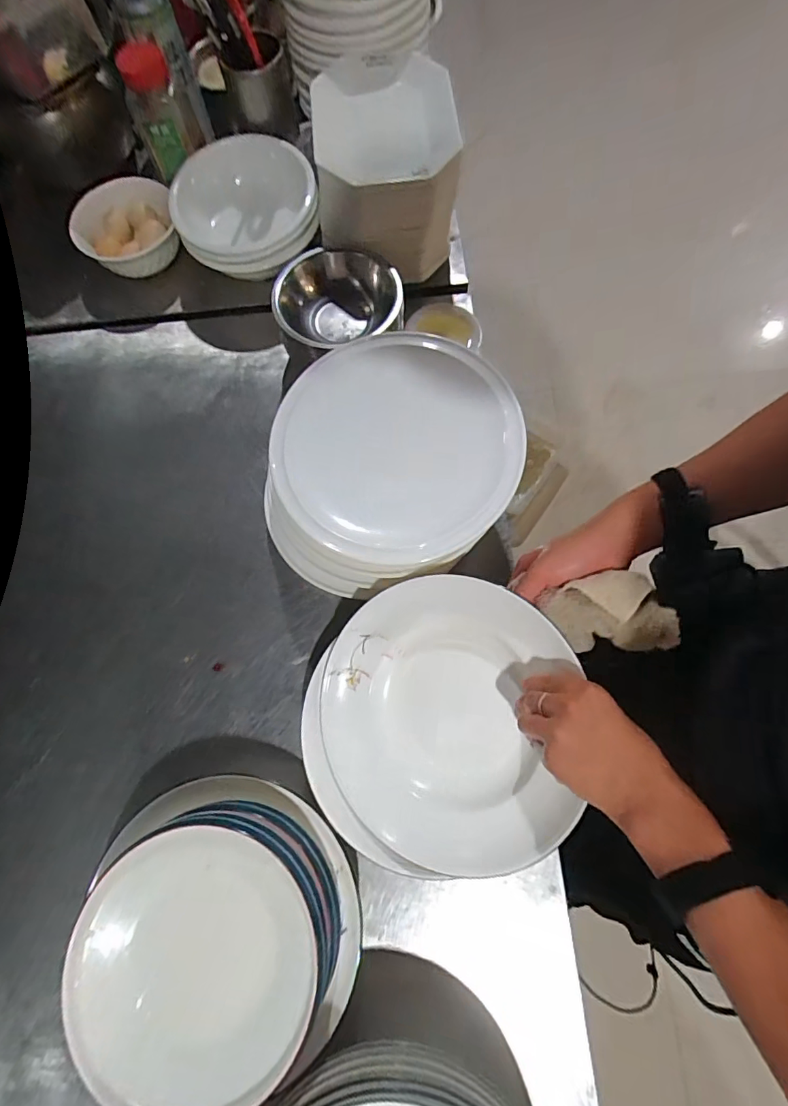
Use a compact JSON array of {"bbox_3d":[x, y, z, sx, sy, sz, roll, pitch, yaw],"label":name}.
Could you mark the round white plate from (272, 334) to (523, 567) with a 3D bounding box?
[{"bbox_3d":[0.005,-0.132,0.568,0.282,0.025,0.285,-1,74,2],"label":"round white plate"}]

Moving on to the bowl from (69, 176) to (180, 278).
[{"bbox_3d":[-0.440,-0.532,0.801,0.156,0.076,0.157,-1,74,2],"label":"bowl"}]

